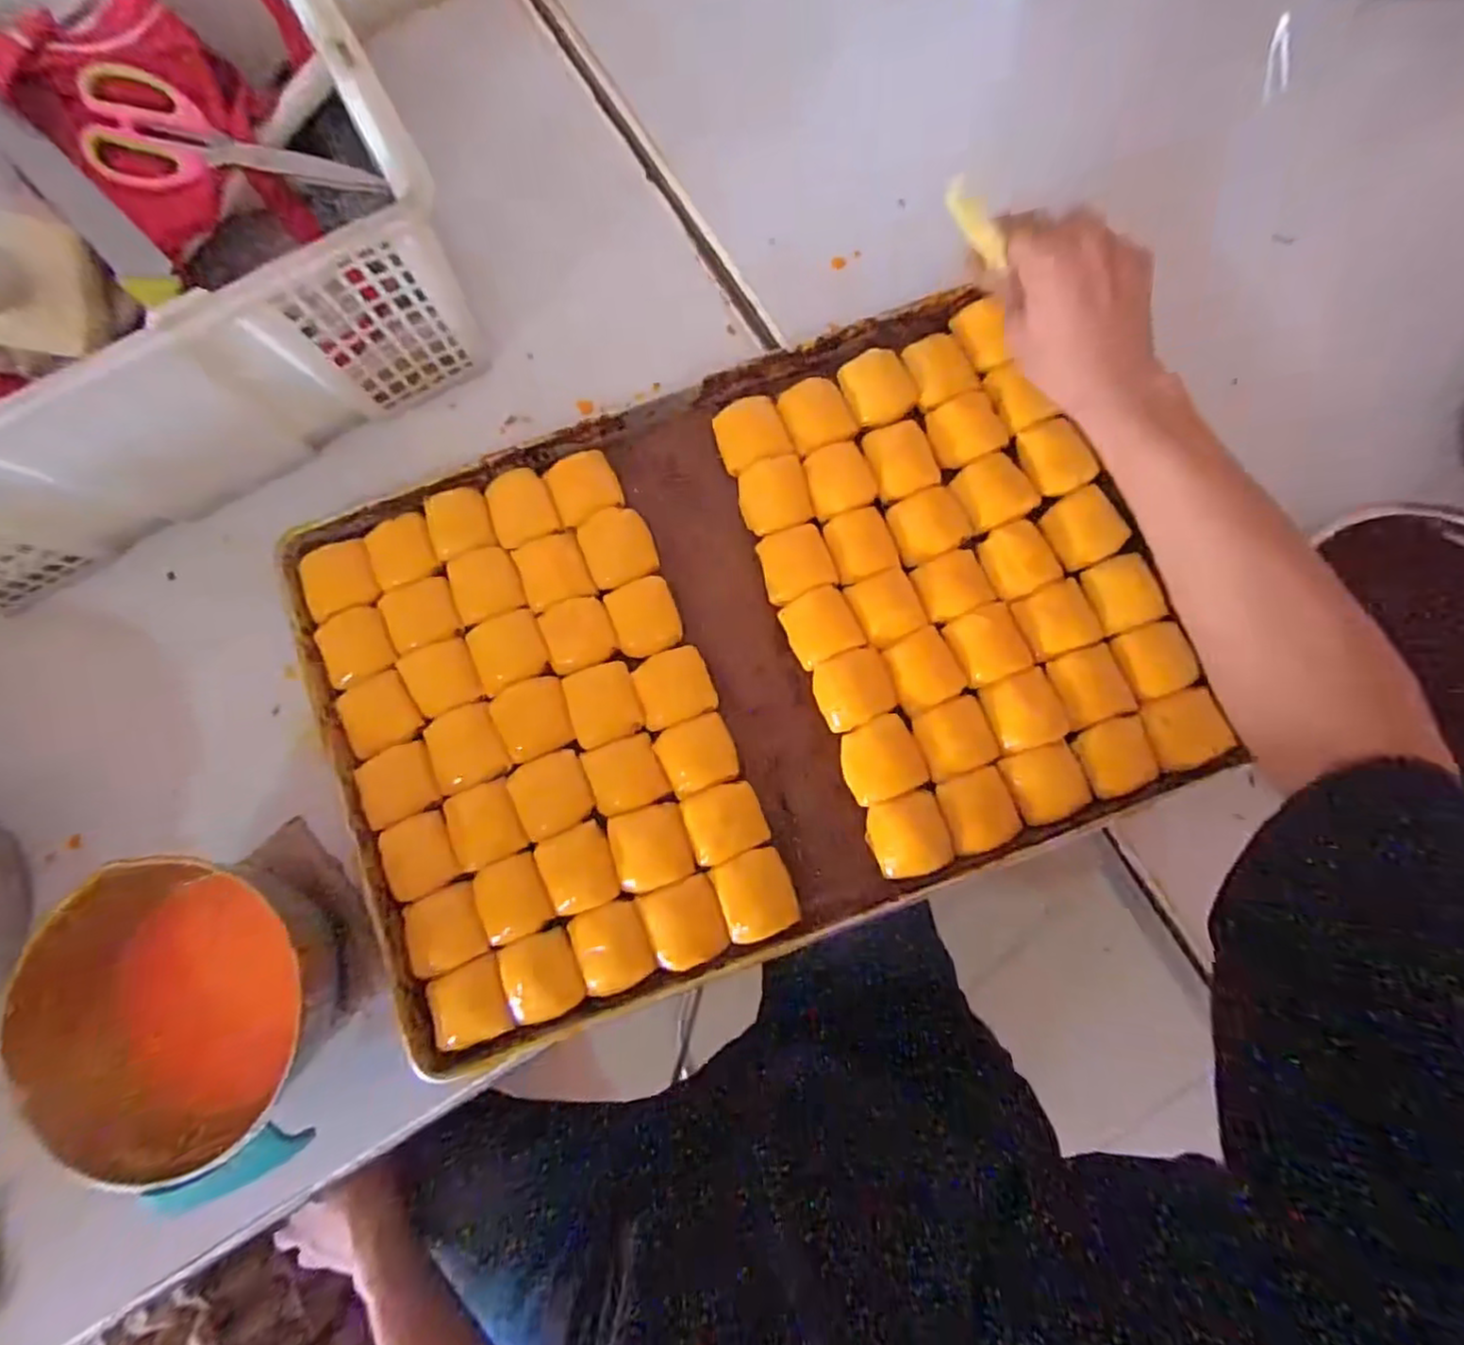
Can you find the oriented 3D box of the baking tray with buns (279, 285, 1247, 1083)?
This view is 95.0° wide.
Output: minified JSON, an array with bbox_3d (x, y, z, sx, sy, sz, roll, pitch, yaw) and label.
[{"bbox_3d":[-0.001,-0.016,0.482,0.567,0.027,0.392,-21,81,-1],"label":"baking tray with buns"}]

